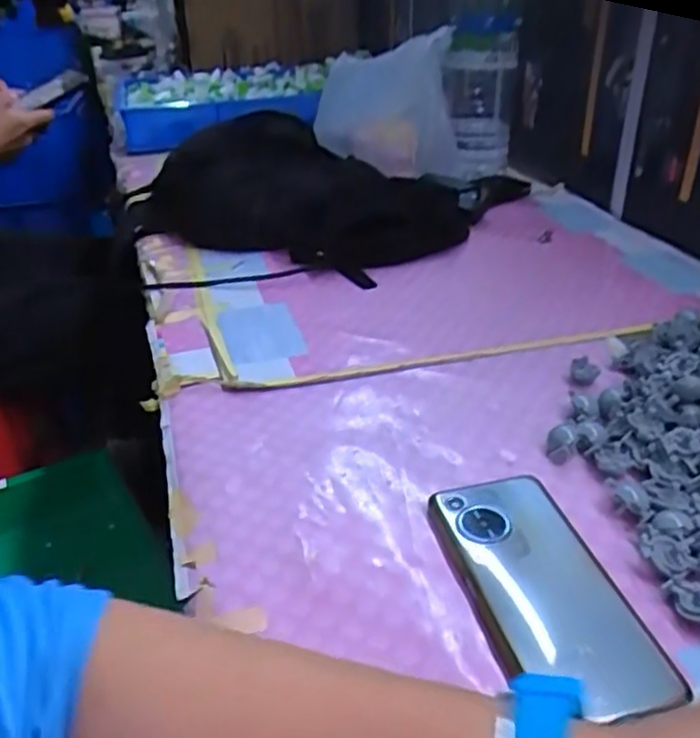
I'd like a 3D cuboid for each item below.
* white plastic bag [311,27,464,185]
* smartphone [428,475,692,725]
[{"bbox_3d":[0.051,-0.349,0.964,0.202,0.197,0.077,3,33,7],"label":"white plastic bag"},{"bbox_3d":[0.110,0.120,0.396,0.087,0.011,0.158,-9,34,-12],"label":"smartphone"}]

